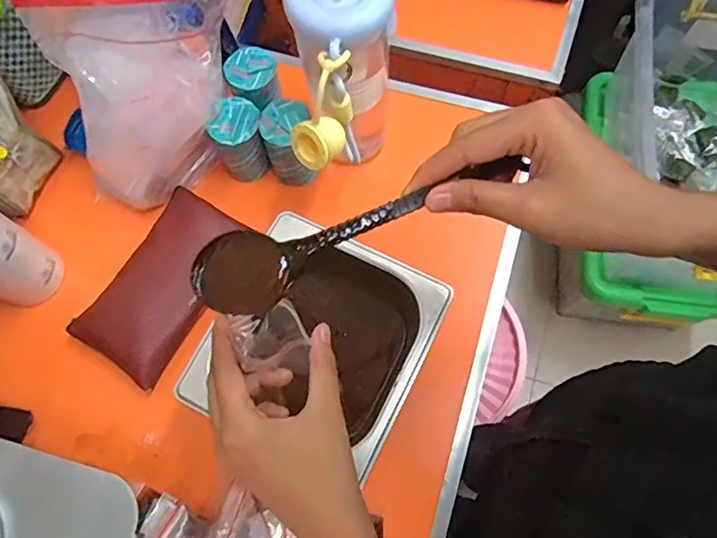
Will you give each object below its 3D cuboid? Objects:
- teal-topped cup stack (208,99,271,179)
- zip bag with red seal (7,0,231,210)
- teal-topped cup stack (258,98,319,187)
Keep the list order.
[{"bbox_3d":[-0.117,-0.126,0.550,0.048,0.097,0.044,-18,72,-4],"label":"teal-topped cup stack"},{"bbox_3d":[-0.182,-0.176,0.495,0.102,0.215,0.192,25,74,10],"label":"zip bag with red seal"},{"bbox_3d":[-0.069,-0.122,0.557,0.046,0.090,0.049,0,72,2],"label":"teal-topped cup stack"}]

